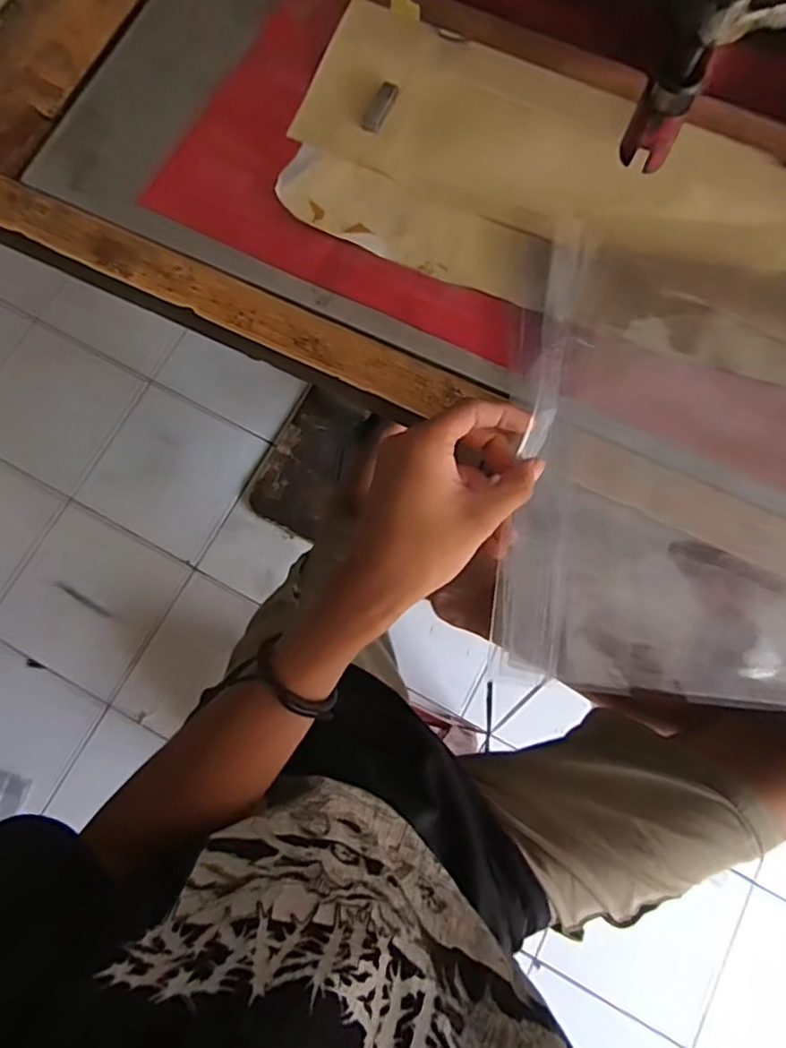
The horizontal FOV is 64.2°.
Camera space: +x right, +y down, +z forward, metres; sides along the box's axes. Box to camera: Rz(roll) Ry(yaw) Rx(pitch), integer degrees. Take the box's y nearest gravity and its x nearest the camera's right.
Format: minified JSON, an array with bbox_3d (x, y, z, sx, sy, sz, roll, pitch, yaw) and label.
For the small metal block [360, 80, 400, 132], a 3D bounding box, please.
[{"bbox_3d":[-0.008,-0.283,0.425,0.014,0.004,0.039,24,79,4],"label":"small metal block"}]

